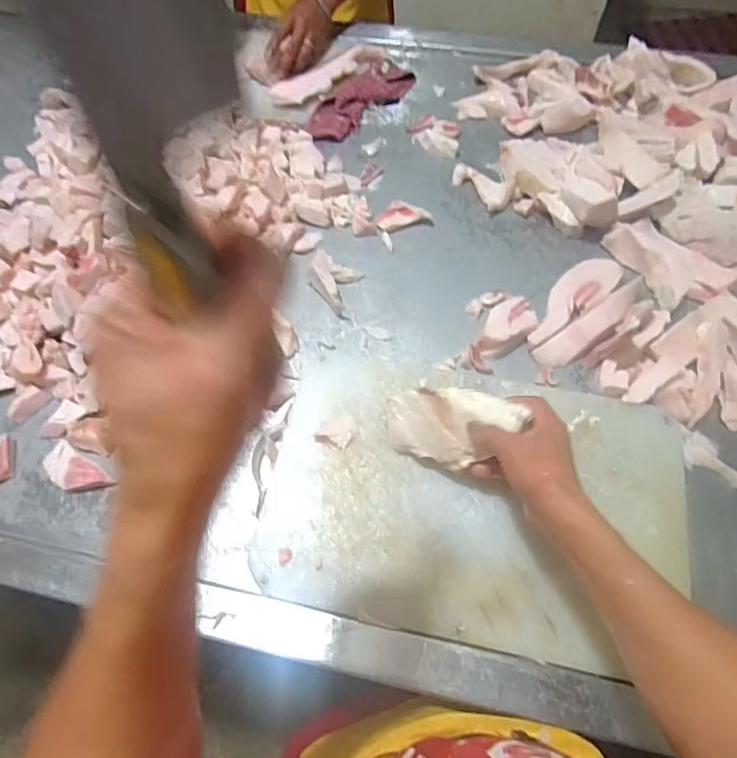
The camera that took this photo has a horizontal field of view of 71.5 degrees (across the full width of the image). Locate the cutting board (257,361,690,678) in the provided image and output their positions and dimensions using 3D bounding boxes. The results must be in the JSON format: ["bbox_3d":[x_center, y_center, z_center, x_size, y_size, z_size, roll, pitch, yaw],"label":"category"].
[{"bbox_3d":[0.116,0.126,0.572,0.448,0.015,0.294,9,65,7],"label":"cutting board"}]

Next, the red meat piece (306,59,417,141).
[{"bbox_3d":[-0.011,-0.477,0.874,0.085,0.039,0.231,34,69,17],"label":"red meat piece"}]

